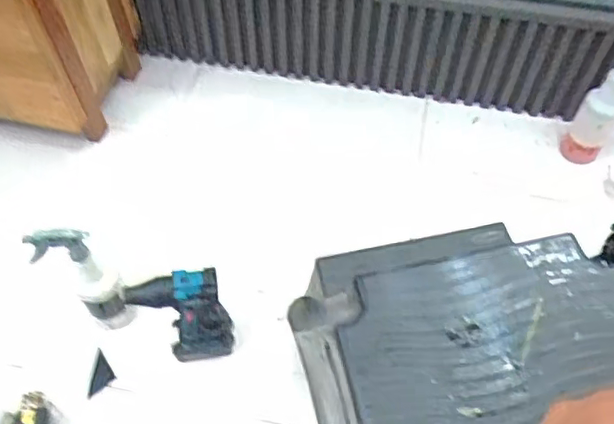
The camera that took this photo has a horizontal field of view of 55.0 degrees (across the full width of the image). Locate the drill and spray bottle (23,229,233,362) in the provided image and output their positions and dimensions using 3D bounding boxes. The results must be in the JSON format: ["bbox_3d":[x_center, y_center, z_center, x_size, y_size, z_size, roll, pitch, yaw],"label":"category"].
[{"bbox_3d":[-0.291,0.149,1.039,0.299,0.307,0.083,16,57,11],"label":"drill and spray bottle"}]

